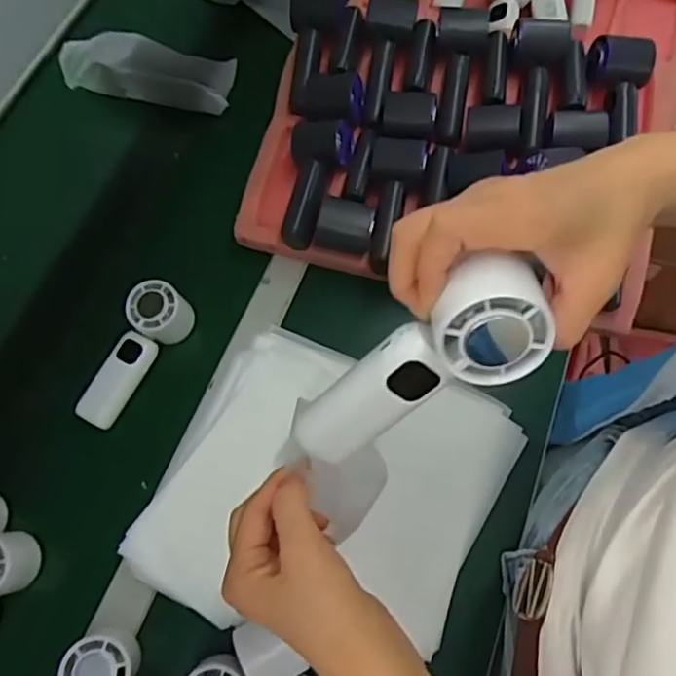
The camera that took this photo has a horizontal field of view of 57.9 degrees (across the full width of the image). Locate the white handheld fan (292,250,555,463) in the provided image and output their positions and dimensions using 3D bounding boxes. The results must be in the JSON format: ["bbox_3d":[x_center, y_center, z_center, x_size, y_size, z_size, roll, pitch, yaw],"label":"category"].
[{"bbox_3d":[0.035,0.018,0.306,0.151,0.041,0.045,-37,65,31],"label":"white handheld fan"}]

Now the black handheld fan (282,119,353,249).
[{"bbox_3d":[-0.023,-0.168,0.658,0.061,0.039,0.142,7,67,3],"label":"black handheld fan"}]

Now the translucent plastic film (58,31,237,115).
[{"bbox_3d":[-0.238,-0.336,0.759,0.209,0.066,0.070,5,67,2],"label":"translucent plastic film"}]

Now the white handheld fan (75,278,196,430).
[{"bbox_3d":[-0.207,0.019,0.632,0.054,0.059,0.152,28,82,11],"label":"white handheld fan"}]

